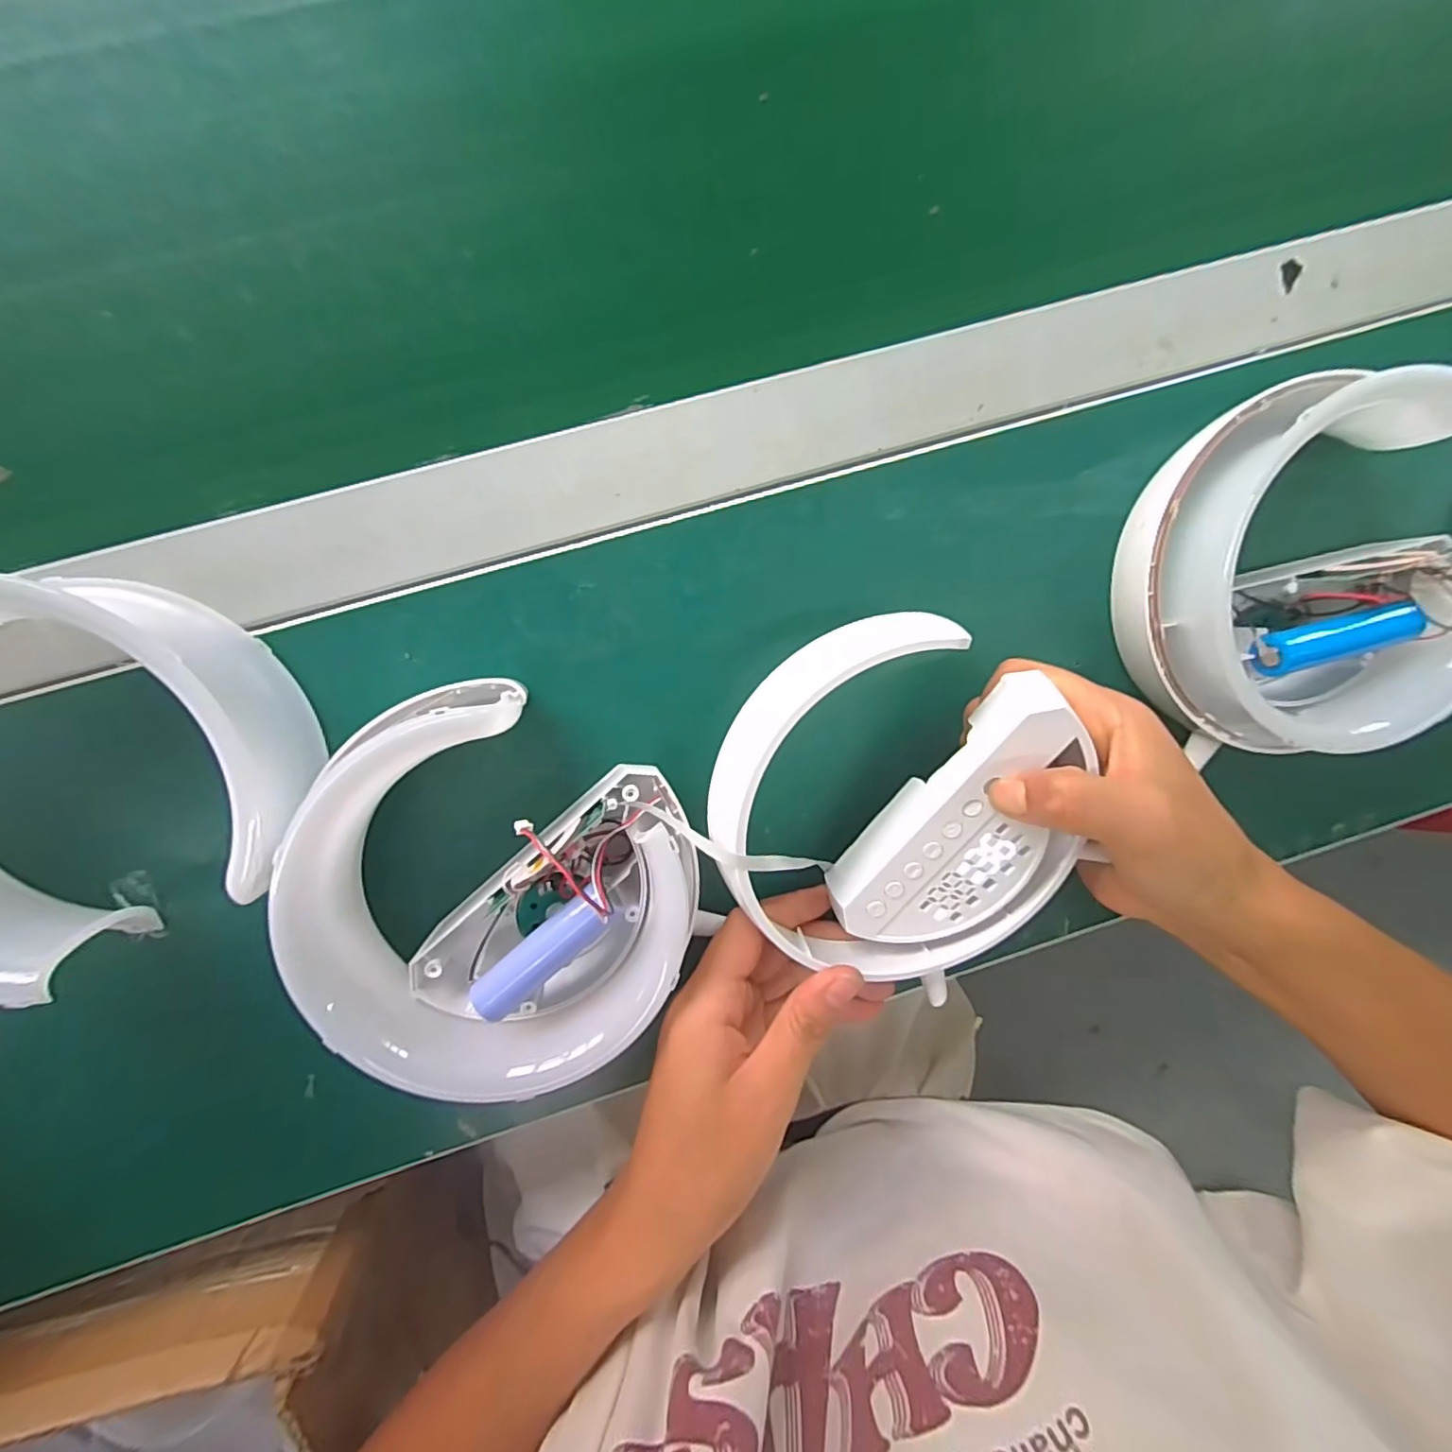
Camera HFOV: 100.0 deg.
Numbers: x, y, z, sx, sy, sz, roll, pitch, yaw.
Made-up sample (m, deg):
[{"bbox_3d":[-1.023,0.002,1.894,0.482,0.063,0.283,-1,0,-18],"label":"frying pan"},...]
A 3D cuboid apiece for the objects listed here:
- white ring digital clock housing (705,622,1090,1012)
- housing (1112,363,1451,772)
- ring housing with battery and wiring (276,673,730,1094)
[{"bbox_3d":[0.066,0.037,0.247,0.150,0.058,0.146,35,109,-12],"label":"white ring digital clock housing"},{"bbox_3d":[0.250,-0.062,0.260,0.146,0.050,0.154,-12,102,-6],"label":"housing"},{"bbox_3d":[-0.085,0.068,0.233,0.141,0.049,0.140,-1,100,-8],"label":"ring housing with battery and wiring"}]

